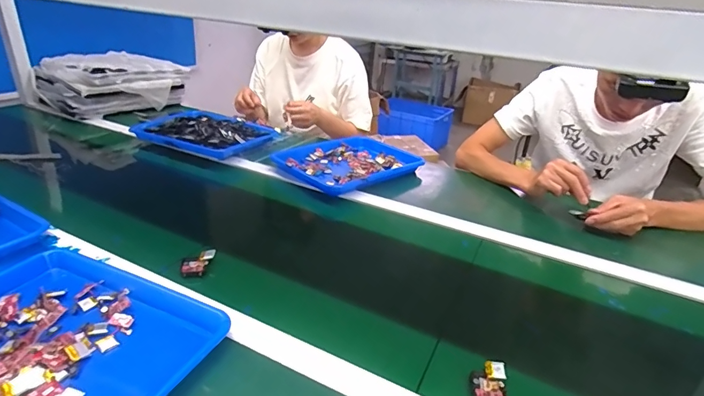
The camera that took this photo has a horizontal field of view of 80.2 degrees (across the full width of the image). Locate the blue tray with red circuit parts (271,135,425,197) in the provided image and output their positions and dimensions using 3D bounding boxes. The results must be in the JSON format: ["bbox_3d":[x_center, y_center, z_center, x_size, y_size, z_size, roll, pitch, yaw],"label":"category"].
[{"bbox_3d":[0.006,-0.091,1.042,0.235,0.039,0.347,26,34,37],"label":"blue tray with red circuit parts"}]

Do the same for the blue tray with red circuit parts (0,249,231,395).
[{"bbox_3d":[-0.341,0.166,0.478,0.337,0.034,0.261,14,28,19],"label":"blue tray with red circuit parts"}]

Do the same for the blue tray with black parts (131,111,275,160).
[{"bbox_3d":[-0.395,-0.182,1.148,0.332,0.052,0.245,16,29,22],"label":"blue tray with black parts"}]

